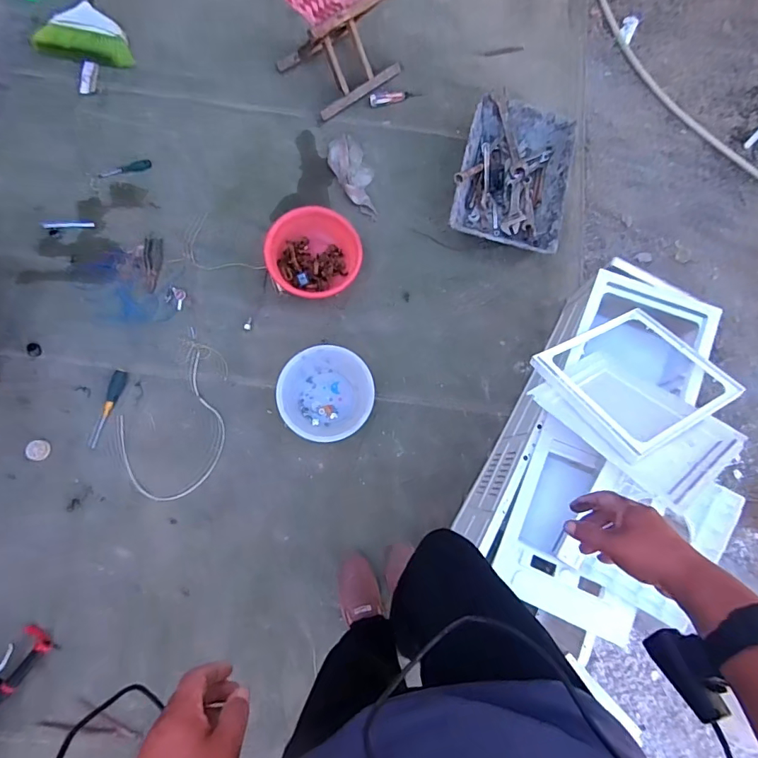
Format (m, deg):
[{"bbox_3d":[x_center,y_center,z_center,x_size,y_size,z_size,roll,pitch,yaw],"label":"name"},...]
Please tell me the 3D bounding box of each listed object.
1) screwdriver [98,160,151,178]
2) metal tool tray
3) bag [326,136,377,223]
[{"bbox_3d":[-0.736,-0.609,1.336,0.150,0.020,0.033,-14,78,-7],"label":"screwdriver"},{"bbox_3d":[0.407,-0.620,1.393,0.322,0.119,0.427,15,76,0],"label":"metal tool tray"},{"bbox_3d":[-0.071,-0.614,1.387,0.109,0.034,0.279,-25,79,-4],"label":"bag"}]

